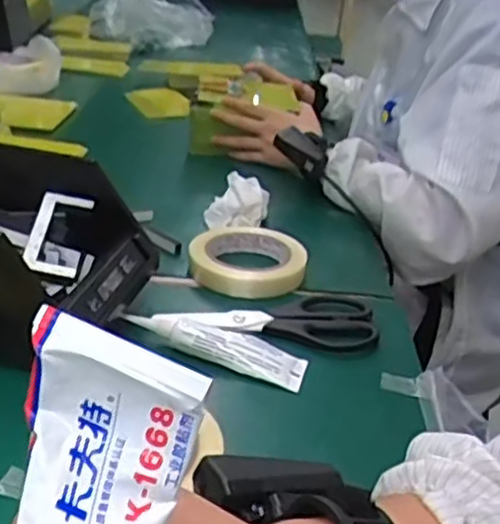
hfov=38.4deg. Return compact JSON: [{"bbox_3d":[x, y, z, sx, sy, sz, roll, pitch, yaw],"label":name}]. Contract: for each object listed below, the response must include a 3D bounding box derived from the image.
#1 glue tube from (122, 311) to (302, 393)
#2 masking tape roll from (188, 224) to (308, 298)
[{"bbox_3d":[-0.028,0.064,0.579,0.149,0.019,0.035,15,31,16],"label":"glue tube"},{"bbox_3d":[0.000,-0.007,0.704,0.109,0.026,0.119,4,30,-3],"label":"masking tape roll"}]

